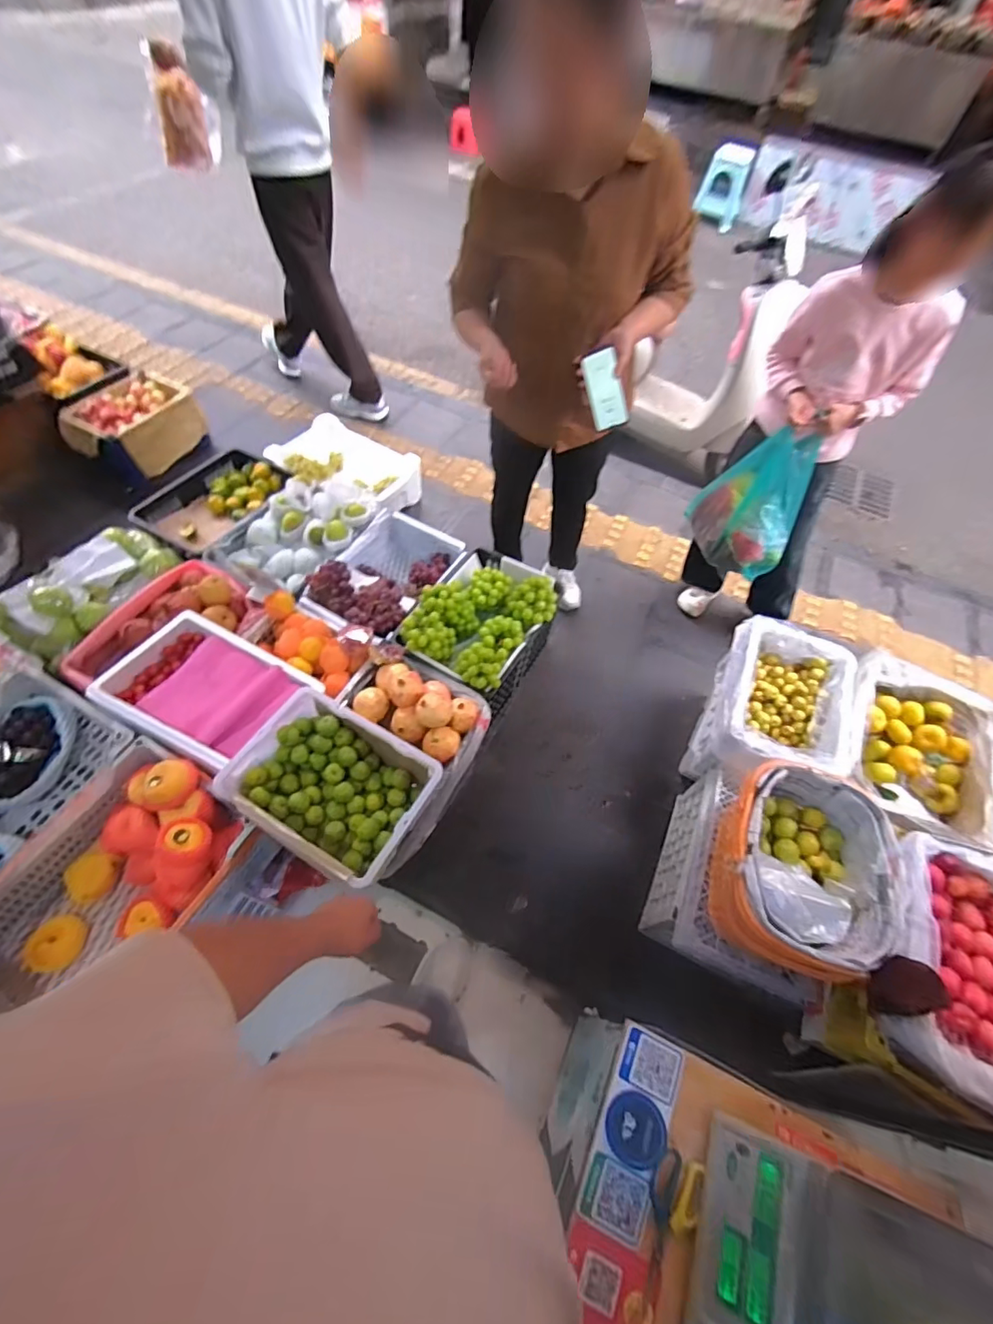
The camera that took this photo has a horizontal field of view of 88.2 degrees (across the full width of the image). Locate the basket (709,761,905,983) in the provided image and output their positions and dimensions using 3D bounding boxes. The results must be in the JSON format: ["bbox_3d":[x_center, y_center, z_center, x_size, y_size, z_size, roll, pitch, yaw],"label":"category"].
[{"bbox_3d":[0.616,0.428,1.071,0.287,0.210,0.384,20,58,8],"label":"basket"}]

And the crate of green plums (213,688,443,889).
[{"bbox_3d":[-0.365,0.281,1.156,0.411,0.148,0.302,28,60,12],"label":"crate of green plums"}]

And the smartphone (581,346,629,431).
[{"bbox_3d":[0.242,-0.609,1.147,0.080,0.159,0.015,-8,22,31],"label":"smartphone"}]

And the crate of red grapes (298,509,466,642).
[{"bbox_3d":[-0.373,-0.264,1.753,0.356,0.258,0.509,27,59,12],"label":"crate of red grapes"}]

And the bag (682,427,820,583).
[{"bbox_3d":[0.769,-0.478,1.530,0.193,0.371,0.330,-16,60,-14],"label":"bag"}]

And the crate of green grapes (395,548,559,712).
[{"bbox_3d":[-0.050,-0.095,1.652,0.368,0.325,0.482,29,60,13],"label":"crate of green grapes"}]

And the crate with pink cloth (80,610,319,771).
[{"bbox_3d":[-0.729,0.073,1.292,0.462,0.097,0.314,24,59,10],"label":"crate with pink cloth"}]

